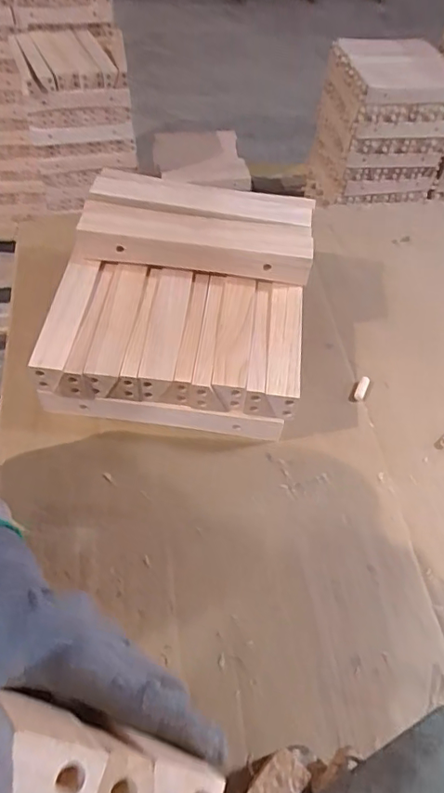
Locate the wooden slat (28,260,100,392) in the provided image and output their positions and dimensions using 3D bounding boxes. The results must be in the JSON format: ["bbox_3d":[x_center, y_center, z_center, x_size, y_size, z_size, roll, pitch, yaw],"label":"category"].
[{"bbox_3d":[-0.159,-0.077,0.558,0.041,0.043,0.148,6,55,0],"label":"wooden slat"}]

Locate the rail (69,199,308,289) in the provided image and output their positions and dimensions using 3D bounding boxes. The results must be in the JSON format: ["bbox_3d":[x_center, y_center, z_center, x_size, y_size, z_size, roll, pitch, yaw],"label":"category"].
[{"bbox_3d":[-0.027,-0.169,0.585,0.244,0.038,0.056,7,55,1],"label":"rail"}]

